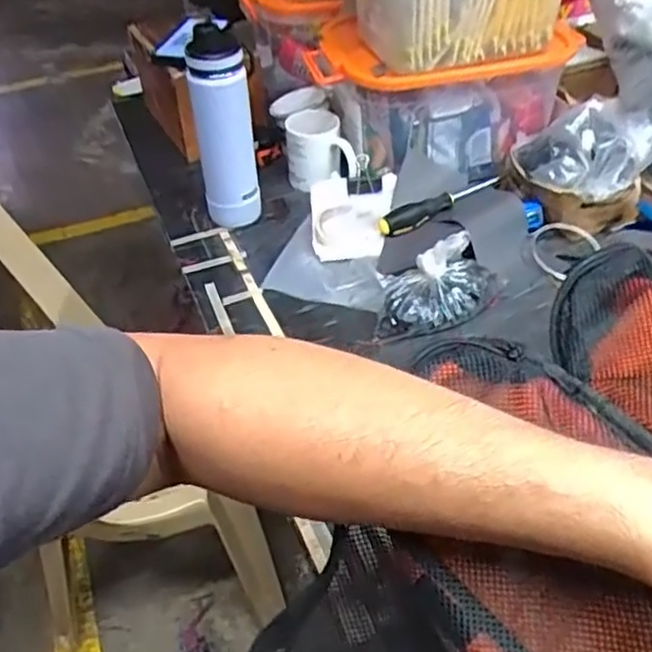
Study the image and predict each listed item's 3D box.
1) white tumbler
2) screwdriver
[{"bbox_3d":[-0.134,-0.253,0.898,0.075,0.258,0.063,-10,44,-5],"label":"white tumbler"},{"bbox_3d":[0.161,-0.172,0.929,0.200,0.026,0.025,-25,47,-20],"label":"screwdriver"}]

